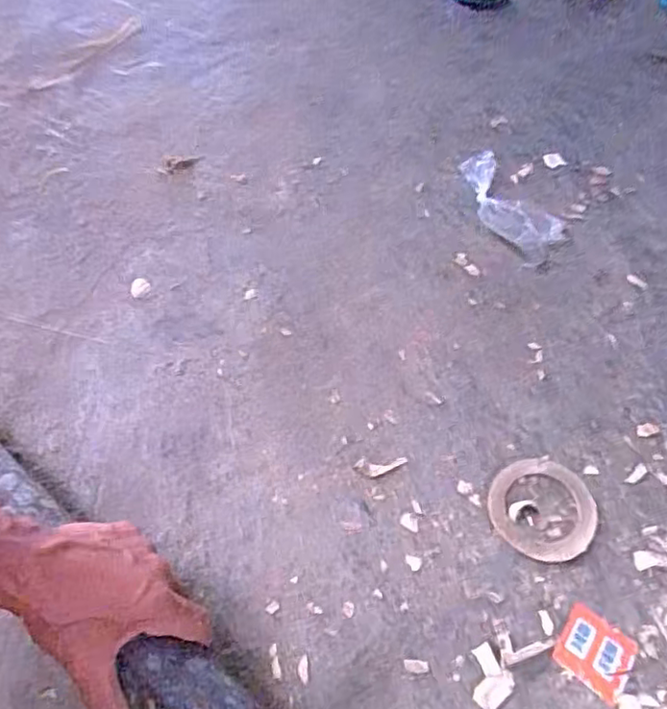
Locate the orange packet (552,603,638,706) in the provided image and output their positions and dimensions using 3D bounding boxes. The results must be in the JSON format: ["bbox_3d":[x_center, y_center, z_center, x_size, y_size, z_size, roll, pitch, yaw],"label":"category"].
[{"bbox_3d":[0.211,0.241,0.500,0.057,0.004,0.052,34,62,19],"label":"orange packet"}]

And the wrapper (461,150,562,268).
[{"bbox_3d":[0.213,-0.181,0.747,0.070,0.016,0.169,-24,61,-16],"label":"wrapper"}]

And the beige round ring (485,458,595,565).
[{"bbox_3d":[0.190,0.140,0.560,0.091,0.004,0.093,1,57,-1],"label":"beige round ring"}]

